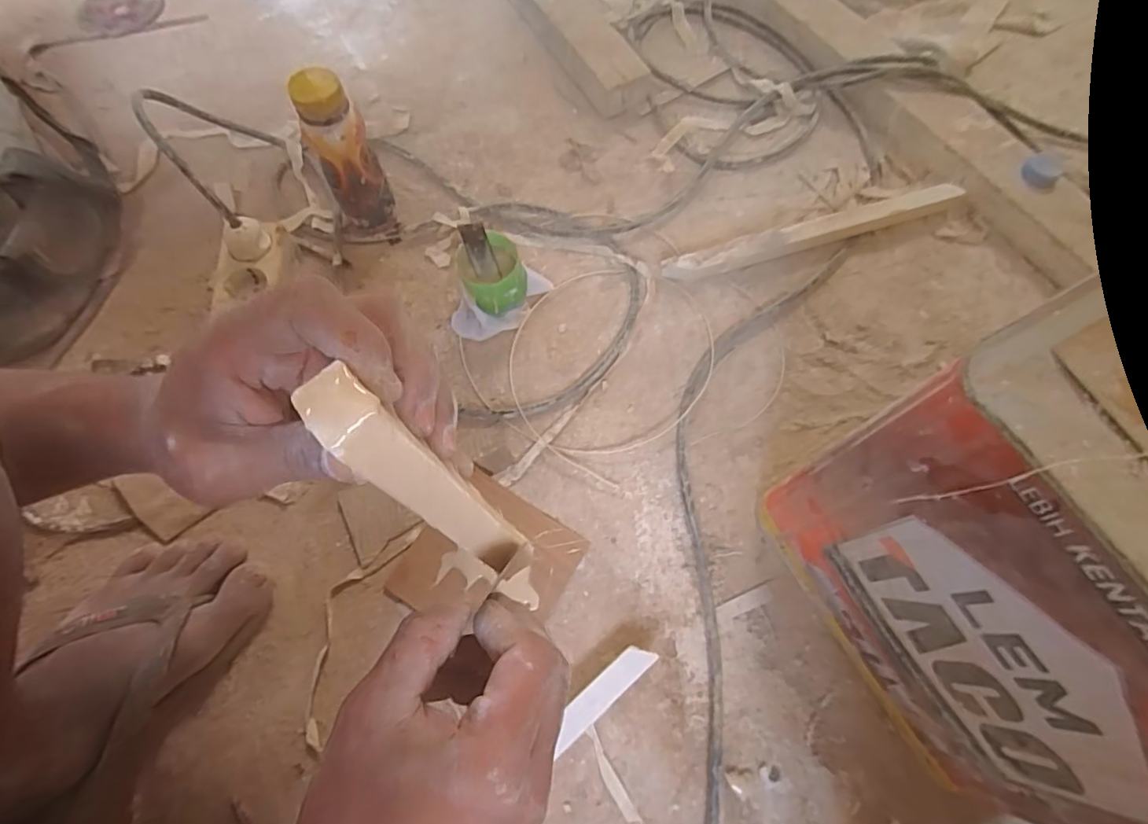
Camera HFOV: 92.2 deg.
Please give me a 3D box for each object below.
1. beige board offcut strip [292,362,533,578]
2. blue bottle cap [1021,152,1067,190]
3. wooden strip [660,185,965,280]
[{"bbox_3d":[-0.053,0.035,0.223,0.020,0.148,0.022,27,70,31],"label":"beige board offcut strip"},{"bbox_3d":[0.454,-0.234,0.535,0.032,0.019,0.032,0,69,0],"label":"blue bottle cap"},{"bbox_3d":[0.226,-0.170,0.533,0.290,0.029,0.022,-17,70,-6],"label":"wooden strip"}]

